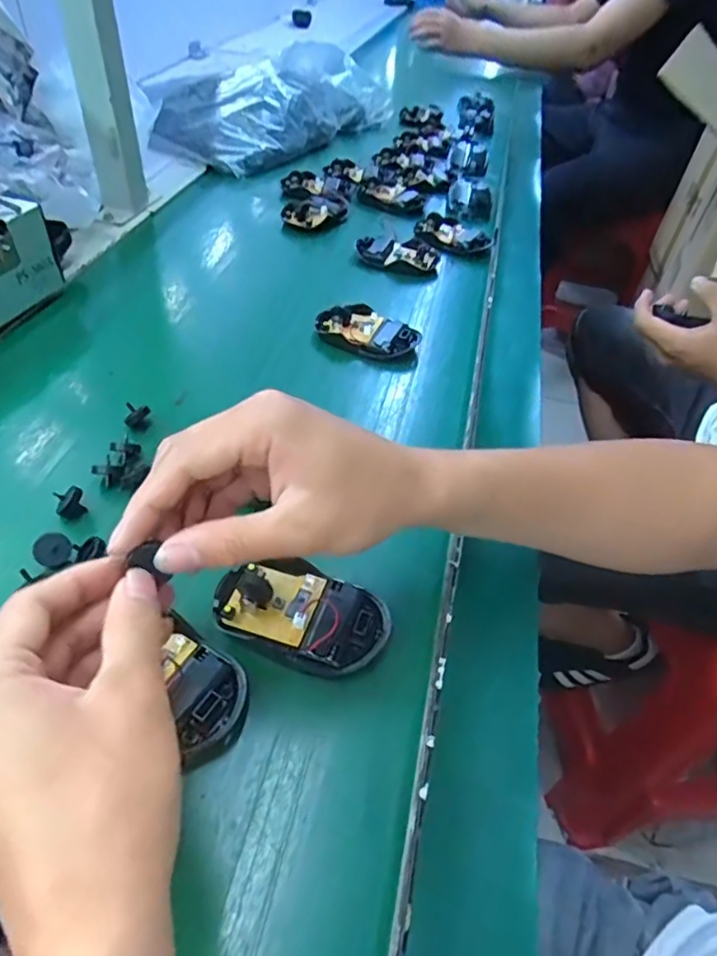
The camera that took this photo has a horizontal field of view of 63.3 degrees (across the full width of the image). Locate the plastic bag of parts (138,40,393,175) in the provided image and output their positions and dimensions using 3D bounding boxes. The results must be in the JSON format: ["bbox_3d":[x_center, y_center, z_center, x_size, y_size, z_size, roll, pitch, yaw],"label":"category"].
[{"bbox_3d":[-0.134,-0.568,0.879,0.200,0.092,0.369,34,50,25],"label":"plastic bag of parts"}]

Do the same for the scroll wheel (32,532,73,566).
[{"bbox_3d":[-0.179,0.041,0.340,0.019,0.006,0.019,42,71,-9],"label":"scroll wheel"}]

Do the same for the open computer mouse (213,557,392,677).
[{"bbox_3d":[-0.030,0.076,0.325,0.092,0.022,0.053,19,46,12],"label":"open computer mouse"}]

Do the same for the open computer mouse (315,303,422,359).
[{"bbox_3d":[0.009,-0.133,0.525,0.085,0.025,0.056,30,49,21],"label":"open computer mouse"}]

